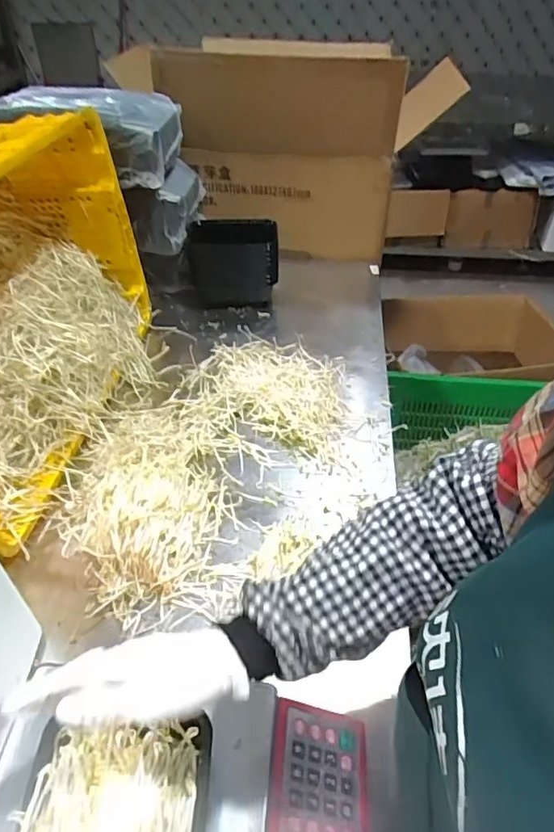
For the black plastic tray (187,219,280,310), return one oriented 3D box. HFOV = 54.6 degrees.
[{"bbox_3d":[-0.096,-0.327,1.146,0.197,0.155,0.124,1,41,1],"label":"black plastic tray"}]

